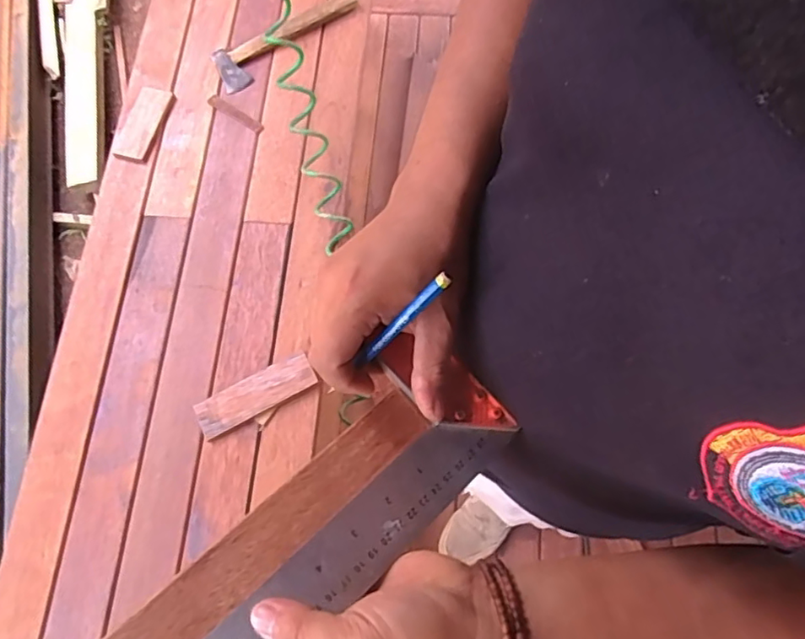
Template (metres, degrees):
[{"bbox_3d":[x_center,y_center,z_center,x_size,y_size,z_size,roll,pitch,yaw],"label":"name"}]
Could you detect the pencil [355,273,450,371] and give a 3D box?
[{"bbox_3d":[-0.012,0.012,0.326,0.107,0.004,0.007,-44,72,30],"label":"pencil"}]

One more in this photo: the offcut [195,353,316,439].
[{"bbox_3d":[-0.234,0.121,0.907,0.192,0.022,0.061,-26,74,-6],"label":"offcut"}]

